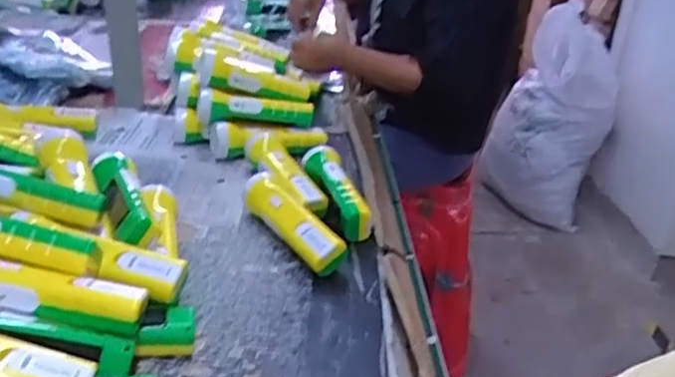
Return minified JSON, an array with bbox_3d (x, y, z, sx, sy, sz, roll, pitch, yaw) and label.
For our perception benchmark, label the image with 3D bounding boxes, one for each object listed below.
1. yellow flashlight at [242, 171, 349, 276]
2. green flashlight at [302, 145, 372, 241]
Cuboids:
[{"bbox_3d":[-0.052,0.037,0.750,0.046,0.047,0.188,-14,33,-33],"label":"yellow flashlight"},{"bbox_3d":[-0.006,0.002,0.819,0.045,0.058,0.180,-2,28,-15],"label":"green flashlight"}]

